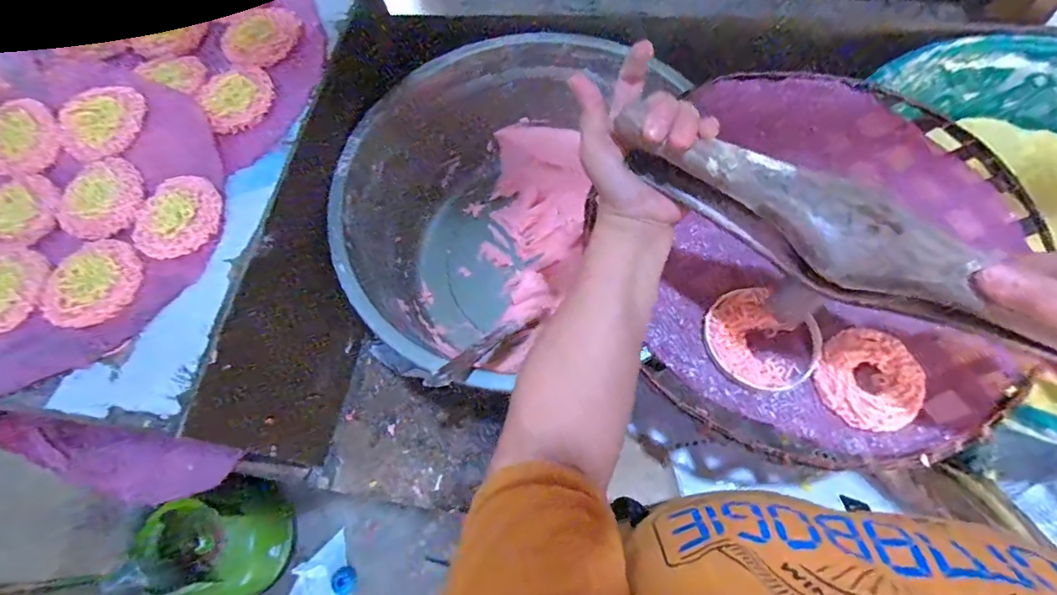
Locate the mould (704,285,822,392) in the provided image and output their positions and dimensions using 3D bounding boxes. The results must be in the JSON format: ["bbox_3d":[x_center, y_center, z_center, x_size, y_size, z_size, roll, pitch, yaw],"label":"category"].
[{"bbox_3d":[0.188,0.035,0.413,0.088,0.017,0.079,35,75,20],"label":"mould"}]

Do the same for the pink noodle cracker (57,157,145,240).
[{"bbox_3d":[-0.380,-0.089,0.449,0.080,0.007,0.074,-3,66,6],"label":"pink noodle cracker"}]

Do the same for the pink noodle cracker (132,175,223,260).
[{"bbox_3d":[-0.304,-0.070,0.436,0.071,0.006,0.077,-3,66,6],"label":"pink noodle cracker"}]

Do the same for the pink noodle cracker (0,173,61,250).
[{"bbox_3d":[-0.470,-0.077,0.462,0.084,0.008,0.077,-3,66,6],"label":"pink noodle cracker"}]

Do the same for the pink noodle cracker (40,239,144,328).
[{"bbox_3d":[-0.363,-0.014,0.417,0.072,0.005,0.077,-3,66,6],"label":"pink noodle cracker"}]

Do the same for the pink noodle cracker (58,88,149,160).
[{"bbox_3d":[-0.401,-0.165,0.473,0.079,0.008,0.076,-3,66,6],"label":"pink noodle cracker"}]

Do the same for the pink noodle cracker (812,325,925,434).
[{"bbox_3d":[0.266,0.063,0.393,0.074,0.019,0.075,-3,66,6],"label":"pink noodle cracker"}]

